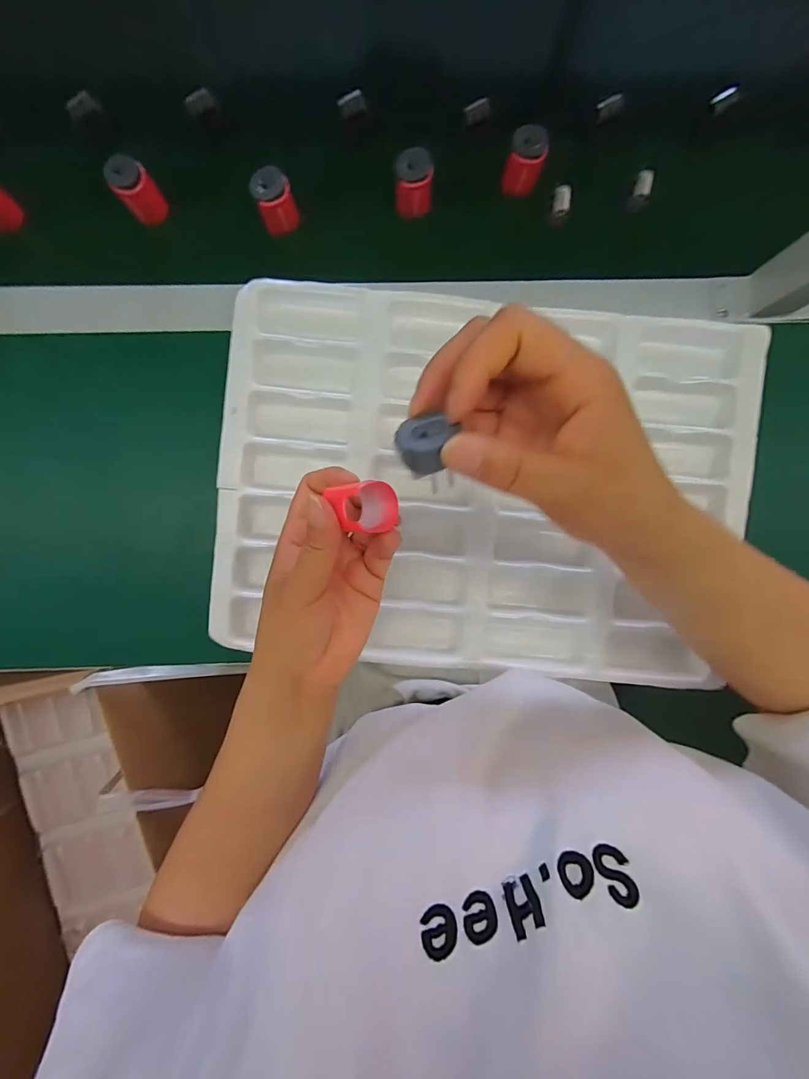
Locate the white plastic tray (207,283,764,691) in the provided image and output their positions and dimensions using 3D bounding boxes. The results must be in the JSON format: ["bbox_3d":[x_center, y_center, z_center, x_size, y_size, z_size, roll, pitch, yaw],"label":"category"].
[{"bbox_3d":[0.070,-0.044,0.364,0.447,0.050,0.319,5,91,-2],"label":"white plastic tray"}]

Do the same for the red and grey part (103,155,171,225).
[{"bbox_3d":[-0.231,-0.302,0.360,0.031,0.041,0.030,0,92,-2],"label":"red and grey part"}]

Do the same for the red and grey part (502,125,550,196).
[{"bbox_3d":[0.105,-0.329,0.362,0.031,0.041,0.025,19,91,-3],"label":"red and grey part"}]

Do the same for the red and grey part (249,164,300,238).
[{"bbox_3d":[-0.111,-0.291,0.358,0.031,0.030,0.034,0,92,-2],"label":"red and grey part"}]

